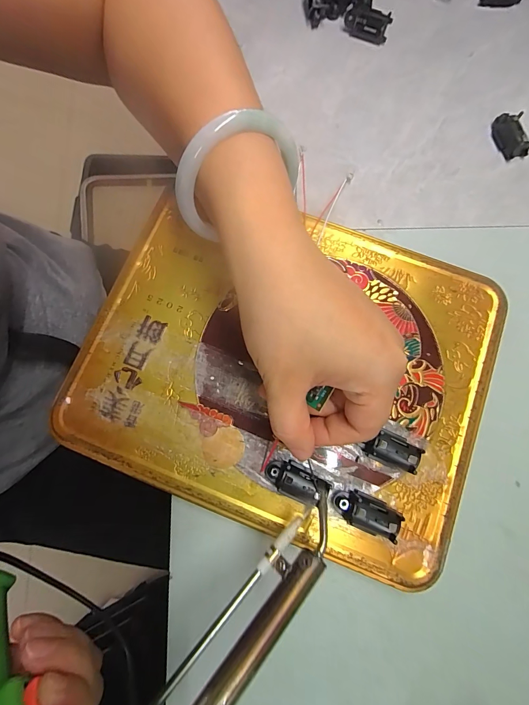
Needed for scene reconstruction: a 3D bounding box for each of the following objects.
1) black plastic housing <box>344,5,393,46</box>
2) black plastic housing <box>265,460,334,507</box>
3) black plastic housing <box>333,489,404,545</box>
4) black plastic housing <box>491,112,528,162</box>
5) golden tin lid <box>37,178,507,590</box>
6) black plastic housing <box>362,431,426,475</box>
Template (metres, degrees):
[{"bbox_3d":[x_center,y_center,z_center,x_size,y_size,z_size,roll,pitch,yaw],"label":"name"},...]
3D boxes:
[{"bbox_3d":[0.081,-0.262,0.262,0.037,0.017,0.008,28,79,6],"label":"black plastic housing"},{"bbox_3d":[0.017,0.071,0.179,0.035,0.015,0.018,19,77,17],"label":"black plastic housing"},{"bbox_3d":[0.054,0.086,0.175,0.033,0.013,0.018,24,79,5],"label":"black plastic housing"},{"bbox_3d":[0.181,-0.160,0.240,0.015,0.013,0.033,-12,78,-2],"label":"black plastic housing"},{"bbox_3d":[0.012,0.004,0.196,0.233,0.016,0.192,20,77,4],"label":"golden tin lid"},{"bbox_3d":[0.071,0.054,0.181,0.028,0.016,0.016,21,79,4],"label":"black plastic housing"}]

